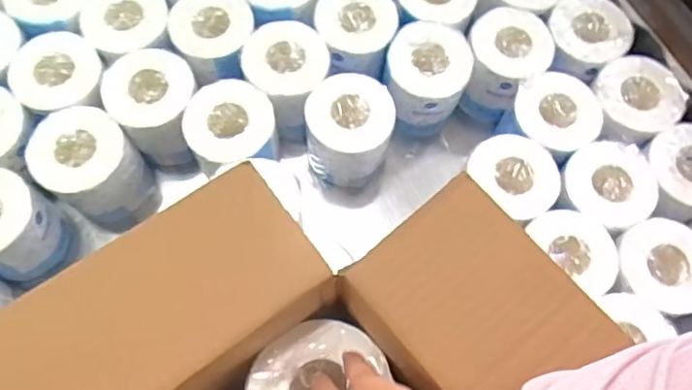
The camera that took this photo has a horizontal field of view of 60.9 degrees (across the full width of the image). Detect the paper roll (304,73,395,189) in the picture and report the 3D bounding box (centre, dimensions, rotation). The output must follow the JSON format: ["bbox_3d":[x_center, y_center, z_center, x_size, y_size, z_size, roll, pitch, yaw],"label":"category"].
[{"bbox_3d":[0.003,-0.071,0.680,0.091,0.099,0.095,1,69,-3],"label":"paper roll"}]

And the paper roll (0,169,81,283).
[{"bbox_3d":[-0.364,0.038,0.638,0.102,0.113,0.093,1,69,-3],"label":"paper roll"}]

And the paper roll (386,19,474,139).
[{"bbox_3d":[0.093,-0.131,0.707,0.092,0.111,0.095,1,69,-3],"label":"paper roll"}]

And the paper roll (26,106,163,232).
[{"bbox_3d":[-0.281,-0.028,0.662,0.102,0.108,0.109,-40,76,-16],"label":"paper roll"}]

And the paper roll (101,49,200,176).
[{"bbox_3d":[-0.216,-0.090,0.693,0.099,0.122,0.112,-20,72,-11],"label":"paper roll"}]

